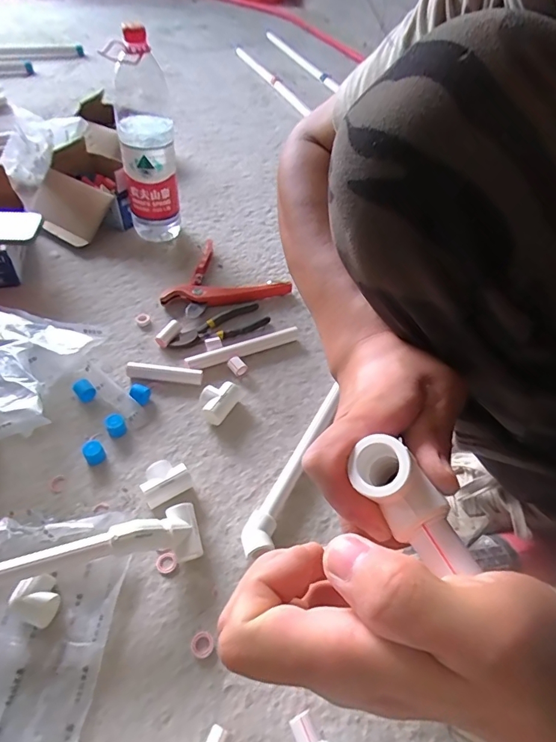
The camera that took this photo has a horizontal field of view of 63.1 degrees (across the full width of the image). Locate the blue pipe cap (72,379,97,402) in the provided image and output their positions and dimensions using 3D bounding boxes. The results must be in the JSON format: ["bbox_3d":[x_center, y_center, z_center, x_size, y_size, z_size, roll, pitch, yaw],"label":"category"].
[{"bbox_3d":[-0.256,0.026,0.601,0.023,0.024,0.024,1,49,-1],"label":"blue pipe cap"}]

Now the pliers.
[{"bbox_3d":[-0.087,-0.068,0.693,0.152,0.010,0.052,-27,55,-23],"label":"pliers"}]

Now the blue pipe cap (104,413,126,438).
[{"bbox_3d":[-0.203,0.069,0.567,0.023,0.022,0.023,1,49,-1],"label":"blue pipe cap"}]

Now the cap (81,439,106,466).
[{"bbox_3d":[-0.221,0.096,0.542,0.022,0.022,0.021,1,49,-1],"label":"cap"}]

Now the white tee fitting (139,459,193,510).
[{"bbox_3d":[-0.129,0.127,0.518,0.052,0.029,0.041,-27,54,-22],"label":"white tee fitting"}]

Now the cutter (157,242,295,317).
[{"bbox_3d":[-0.096,-0.141,0.751,0.191,0.024,0.169,27,53,20],"label":"cutter"}]

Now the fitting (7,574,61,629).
[{"bbox_3d":[-0.227,0.215,0.428,0.040,0.027,0.039,1,49,-1],"label":"fitting"}]

